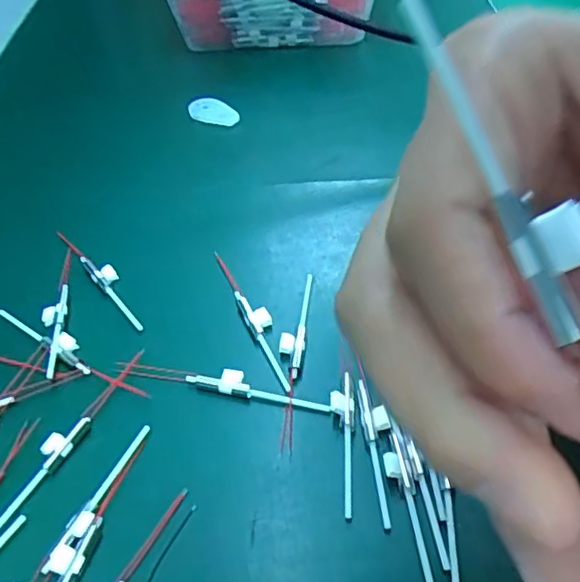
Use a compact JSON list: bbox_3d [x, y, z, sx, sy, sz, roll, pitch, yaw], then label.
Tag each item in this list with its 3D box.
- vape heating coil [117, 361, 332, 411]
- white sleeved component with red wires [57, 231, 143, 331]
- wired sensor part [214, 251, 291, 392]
[{"bbox_3d":[-0.028,0.037,0.255,0.089,0.004,0.010,7,46,10],"label":"vape heating coil"},{"bbox_3d":[-0.091,-0.009,0.302,0.010,0.005,0.077,-44,62,-5],"label":"white sleeved component with red wires"},{"bbox_3d":[-0.016,0.010,0.279,0.011,0.007,0.080,-19,47,-14],"label":"wired sensor part"}]

